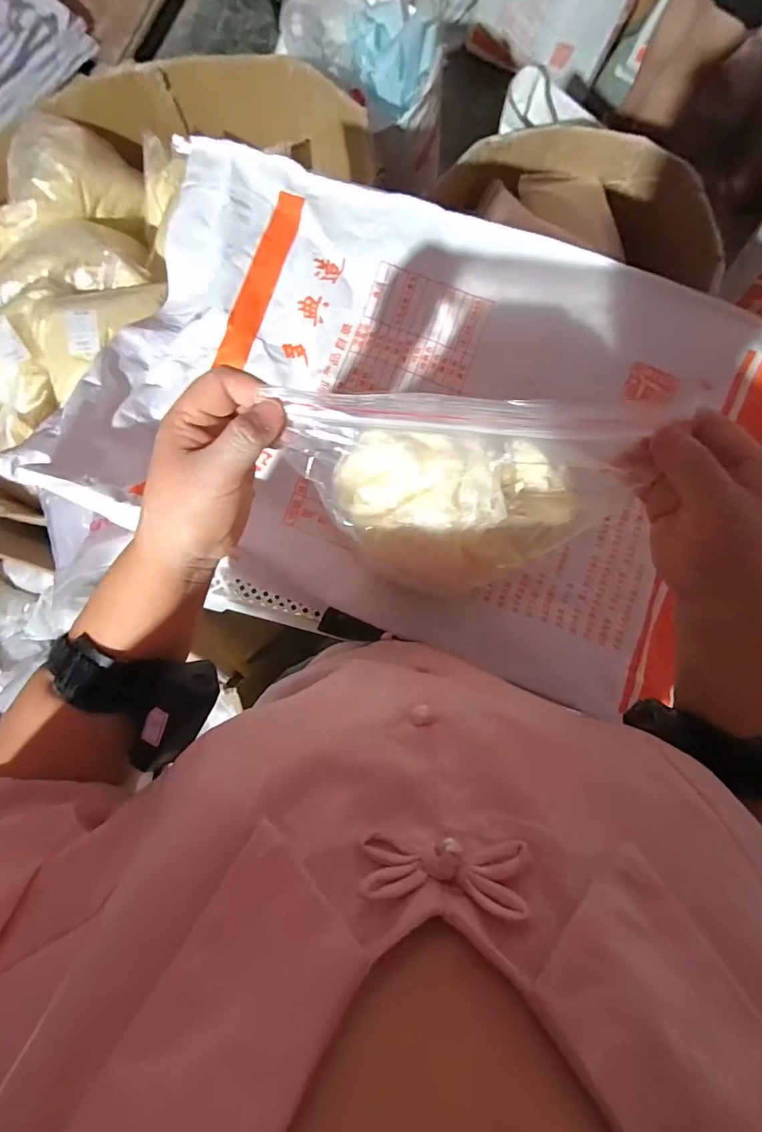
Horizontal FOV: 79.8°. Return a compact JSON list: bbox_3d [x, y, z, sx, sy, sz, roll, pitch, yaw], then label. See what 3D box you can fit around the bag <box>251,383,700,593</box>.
[{"bbox_3d":[0.053,-0.040,0.290,0.208,0.098,0.106,-2,86,-2],"label":"bag"}]

